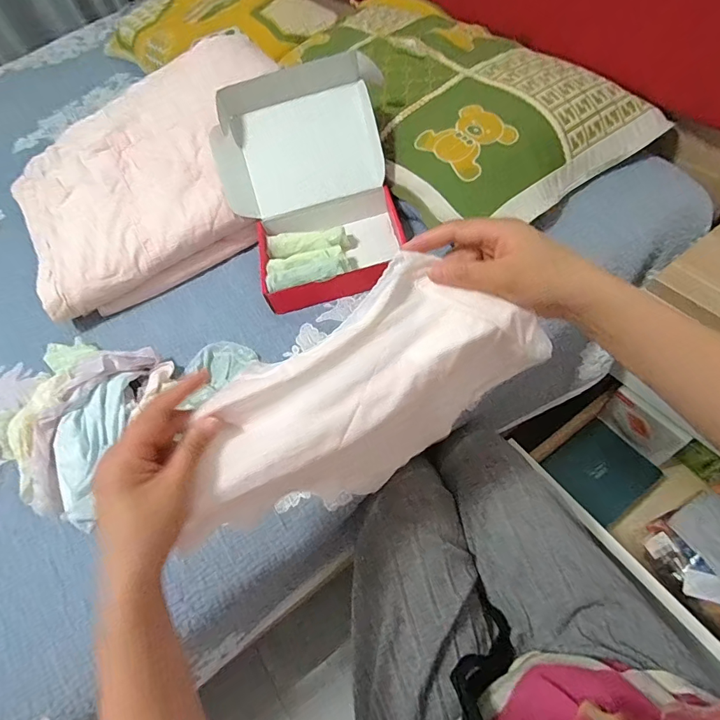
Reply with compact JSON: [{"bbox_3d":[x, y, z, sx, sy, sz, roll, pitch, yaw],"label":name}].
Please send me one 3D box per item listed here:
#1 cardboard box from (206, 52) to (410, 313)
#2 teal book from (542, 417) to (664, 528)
[{"bbox_3d":[-0.061,-0.248,0.611,0.252,0.184,0.258,-25,57,-7],"label":"cardboard box"},{"bbox_3d":[0.437,0.198,0.785,0.145,0.032,0.142,-31,61,-18],"label":"teal book"}]

